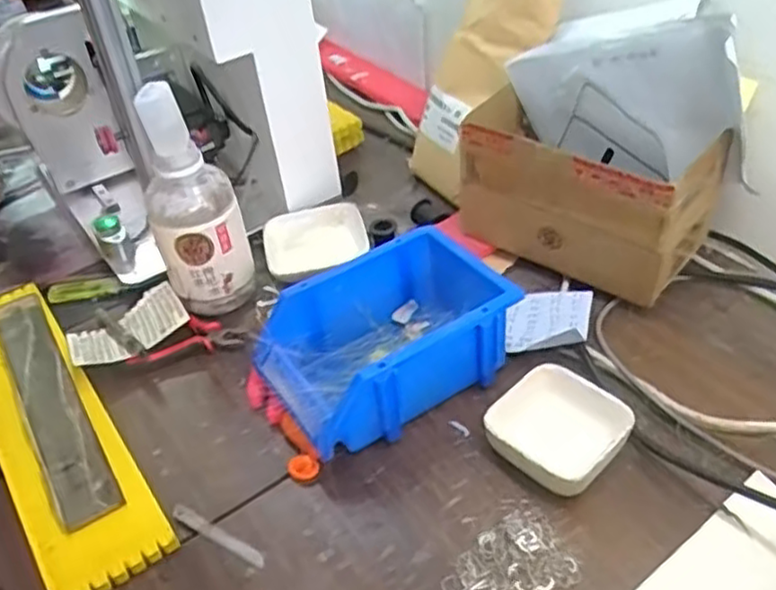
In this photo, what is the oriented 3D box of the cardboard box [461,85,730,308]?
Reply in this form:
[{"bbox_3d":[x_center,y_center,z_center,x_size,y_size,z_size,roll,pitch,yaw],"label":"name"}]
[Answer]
[{"bbox_3d":[0.168,-0.085,0.630,0.199,0.130,0.103,25,50,31],"label":"cardboard box"}]

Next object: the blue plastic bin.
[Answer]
[{"bbox_3d":[0.006,0.031,0.562,0.194,0.081,0.127,-22,43,-18],"label":"blue plastic bin"}]

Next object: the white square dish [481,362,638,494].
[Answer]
[{"bbox_3d":[0.118,0.095,0.505,0.080,0.033,0.083,-32,47,-27],"label":"white square dish"}]

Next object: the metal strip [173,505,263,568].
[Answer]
[{"bbox_3d":[-0.114,0.160,0.481,0.079,0.005,0.009,20,47,27],"label":"metal strip"}]

